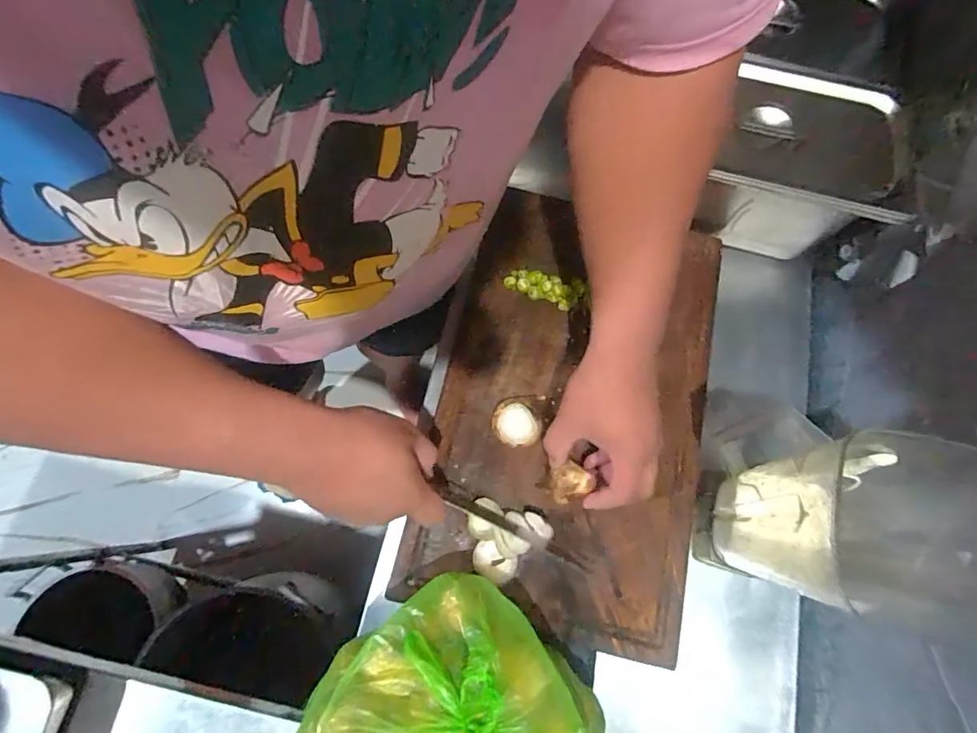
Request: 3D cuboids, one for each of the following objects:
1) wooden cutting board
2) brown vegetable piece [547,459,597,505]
[{"bbox_3d":[0.094,0.038,0.535,0.299,0.039,0.482,12,74,2],"label":"wooden cutting board"},{"bbox_3d":[0.082,0.115,0.467,0.040,0.021,0.036,-20,75,-8],"label":"brown vegetable piece"}]

